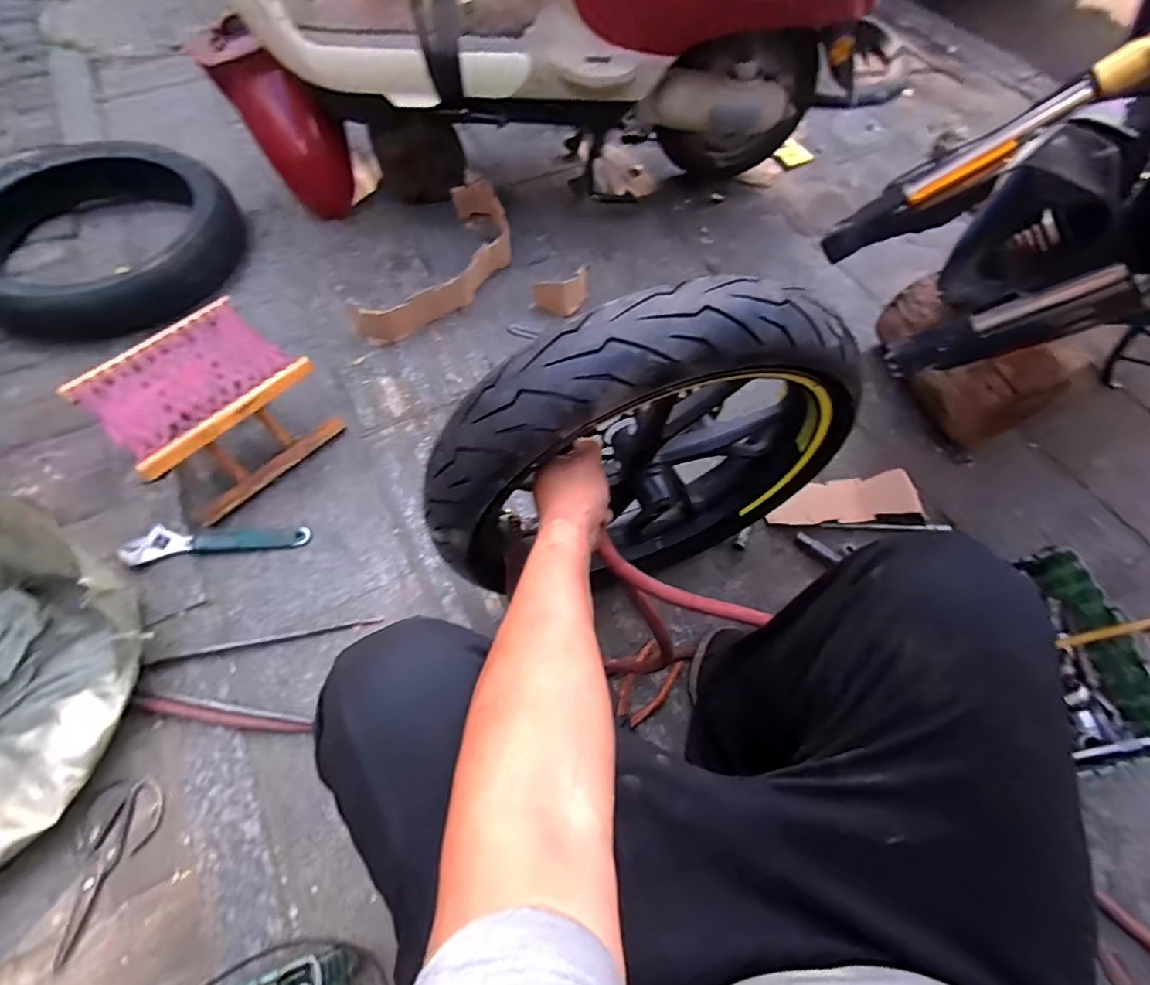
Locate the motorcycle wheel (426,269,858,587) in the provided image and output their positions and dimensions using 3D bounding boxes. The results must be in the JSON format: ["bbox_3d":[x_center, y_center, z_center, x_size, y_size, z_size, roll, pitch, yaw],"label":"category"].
[{"bbox_3d":[0.072,-0.039,0.649,0.503,0.461,0.108,-17,63,-12],"label":"motorcycle wheel"}]

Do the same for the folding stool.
[{"bbox_3d":[-0.617,-0.142,0.931,0.240,0.189,0.274,38,66,17],"label":"folding stool"}]

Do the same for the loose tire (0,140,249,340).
[{"bbox_3d":[-1.095,-0.600,1.197,0.561,0.146,0.535,35,65,16],"label":"loose tire"}]

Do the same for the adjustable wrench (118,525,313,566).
[{"bbox_3d":[-0.602,0.084,0.903,0.283,0.025,0.056,-5,61,-5],"label":"adjustable wrench"}]

